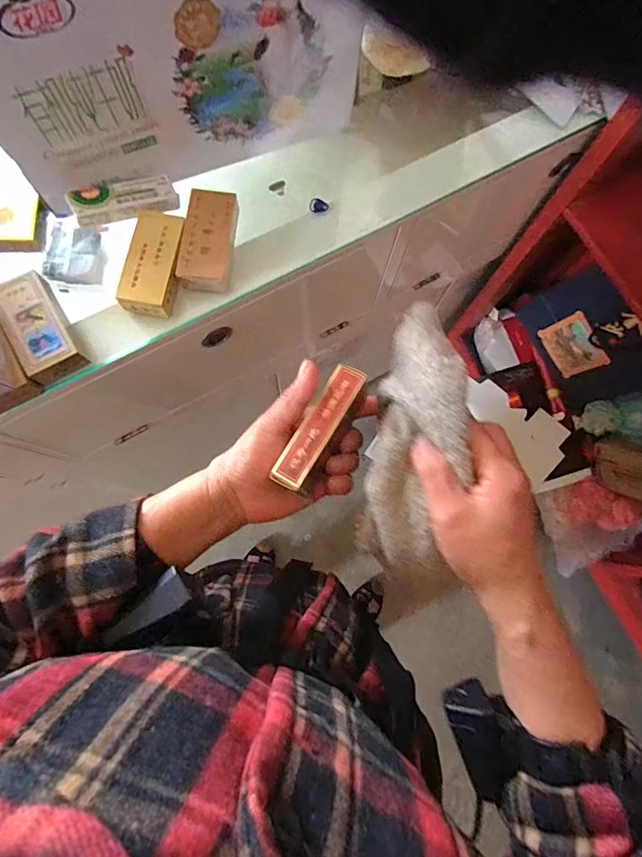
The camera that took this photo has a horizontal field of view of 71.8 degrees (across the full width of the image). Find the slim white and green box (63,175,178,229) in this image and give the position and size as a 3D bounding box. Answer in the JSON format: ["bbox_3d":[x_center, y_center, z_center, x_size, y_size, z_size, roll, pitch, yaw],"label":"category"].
[{"bbox_3d":[-0.208,-0.244,0.472,0.105,0.019,0.040,-24,75,-20],"label":"slim white and green box"}]

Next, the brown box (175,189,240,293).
[{"bbox_3d":[-0.119,-0.201,0.475,0.049,0.033,0.104,7,75,3],"label":"brown box"}]

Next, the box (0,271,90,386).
[{"bbox_3d":[-0.283,-0.102,0.446,0.054,0.037,0.107,-26,88,-6],"label":"box"}]

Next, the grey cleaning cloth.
[{"bbox_3d":[0.068,0.009,0.321,0.066,0.062,0.187,8,89,3],"label":"grey cleaning cloth"}]

